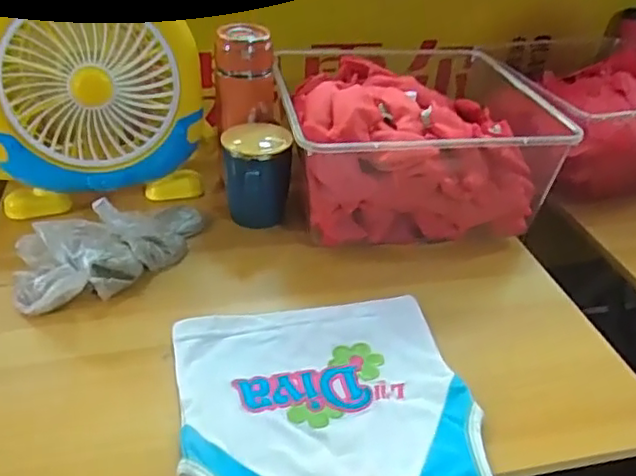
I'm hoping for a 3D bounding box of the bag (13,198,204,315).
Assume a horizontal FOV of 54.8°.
[{"bbox_3d":[-0.209,0.004,0.641,0.208,0.047,0.121,-15,39,-26],"label":"bag"}]

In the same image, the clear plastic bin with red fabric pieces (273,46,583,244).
[{"bbox_3d":[0.094,-0.110,0.734,0.268,0.139,0.228,-2,35,-11],"label":"clear plastic bin with red fabric pieces"}]

